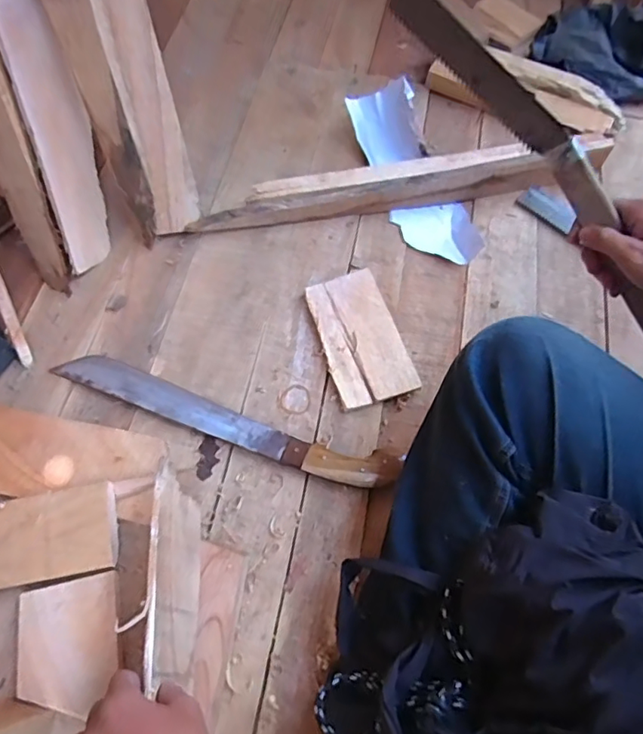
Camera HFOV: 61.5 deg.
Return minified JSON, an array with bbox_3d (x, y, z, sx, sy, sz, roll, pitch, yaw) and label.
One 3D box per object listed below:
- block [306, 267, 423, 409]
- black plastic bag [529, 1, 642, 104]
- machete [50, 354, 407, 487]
[{"bbox_3d":[0.047,-0.038,0.681,0.097,0.016,0.176,-16,65,-9],"label":"block"},{"bbox_3d":[0.477,-0.524,0.885,0.240,0.073,0.200,20,65,8],"label":"black plastic bag"},{"bbox_3d":[-0.116,0.057,0.625,0.418,0.026,0.054,18,64,8],"label":"machete"}]

